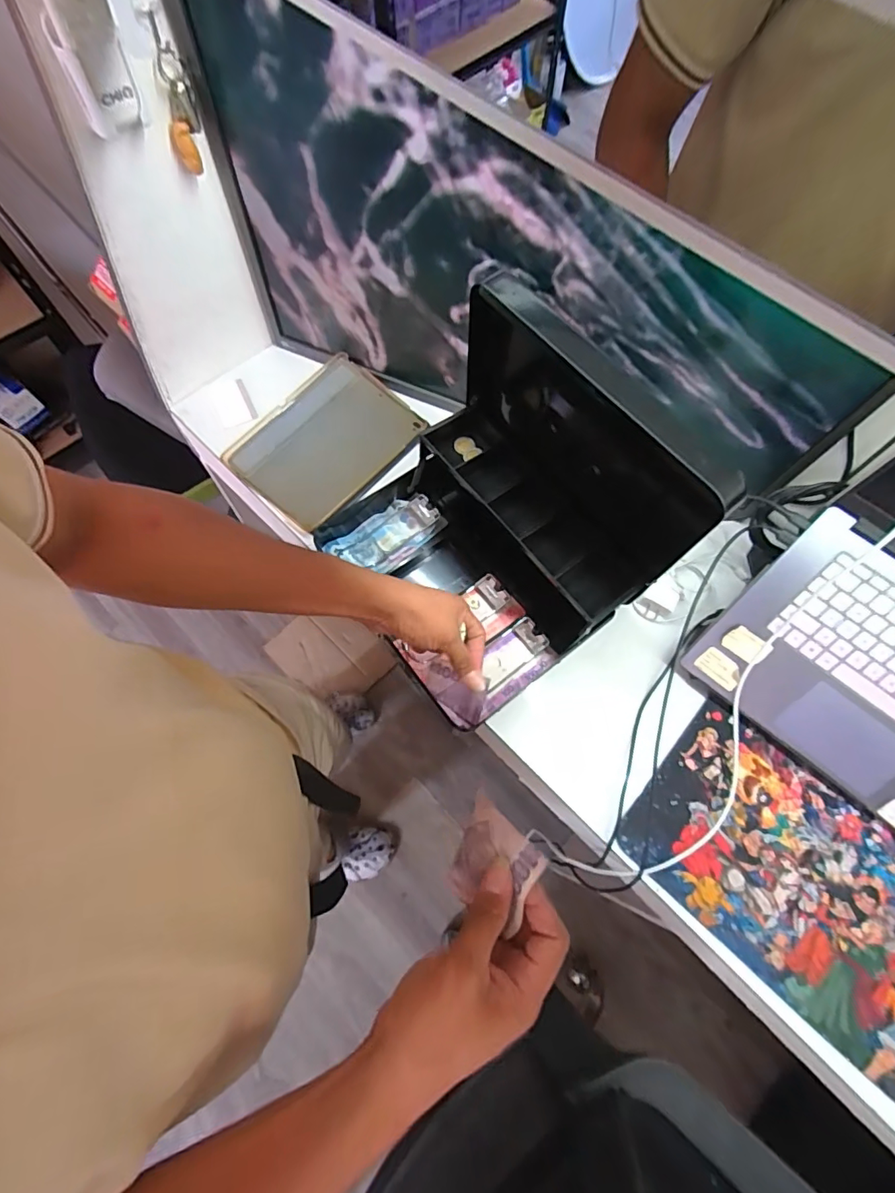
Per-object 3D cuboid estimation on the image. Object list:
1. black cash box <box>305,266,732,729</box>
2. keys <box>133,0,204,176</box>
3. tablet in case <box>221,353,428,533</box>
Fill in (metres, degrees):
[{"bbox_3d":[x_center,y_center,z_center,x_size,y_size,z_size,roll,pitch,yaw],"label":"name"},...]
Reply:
[{"bbox_3d":[0.049,-0.072,0.558,0.273,0.207,0.302,-31,73,-14],"label":"black cash box"},{"bbox_3d":[-0.259,-0.476,0.475,0.035,0.128,0.012,-29,72,-14],"label":"keys"},{"bbox_3d":[-0.170,-0.223,0.712,0.181,0.019,0.244,36,70,11],"label":"tablet in case"}]

